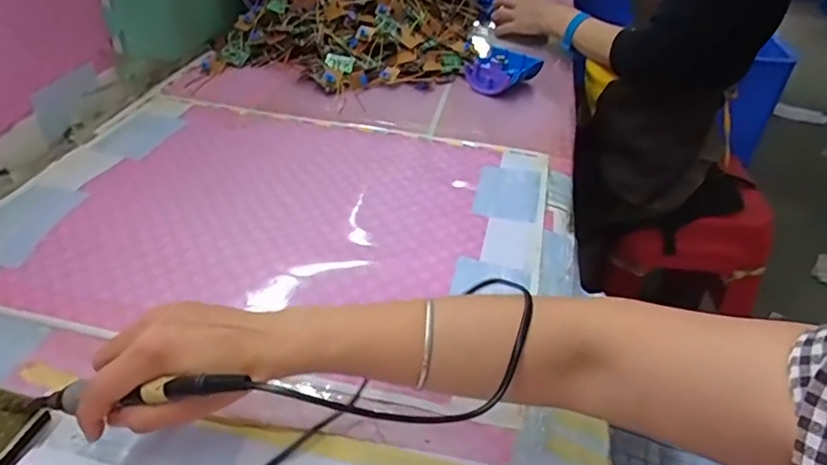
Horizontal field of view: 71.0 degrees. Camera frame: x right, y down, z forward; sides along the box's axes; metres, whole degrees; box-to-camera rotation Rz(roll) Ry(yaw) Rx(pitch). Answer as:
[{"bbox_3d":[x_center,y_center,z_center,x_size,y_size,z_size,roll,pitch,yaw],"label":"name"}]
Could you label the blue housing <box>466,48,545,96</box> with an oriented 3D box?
[{"bbox_3d":[0.139,-0.253,0.901,0.098,0.044,0.090,2,37,-2],"label":"blue housing"}]

